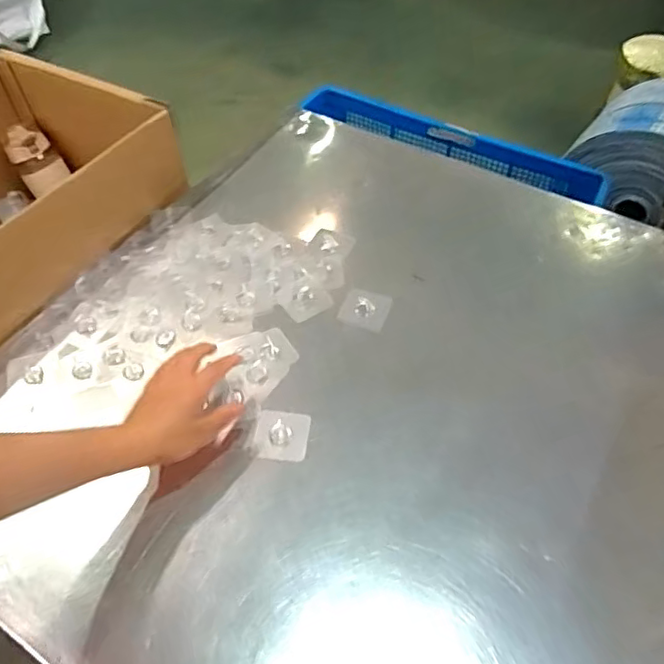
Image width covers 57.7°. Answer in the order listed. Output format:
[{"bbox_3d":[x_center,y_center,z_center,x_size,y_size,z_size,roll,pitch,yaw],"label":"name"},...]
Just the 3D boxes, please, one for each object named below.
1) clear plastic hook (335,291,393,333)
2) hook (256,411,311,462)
[{"bbox_3d":[0.041,-0.029,0.728,0.055,0.009,0.052,15,53,11],"label":"clear plastic hook"},{"bbox_3d":[-0.050,0.106,0.619,0.052,0.005,0.053,3,52,2],"label":"hook"}]

